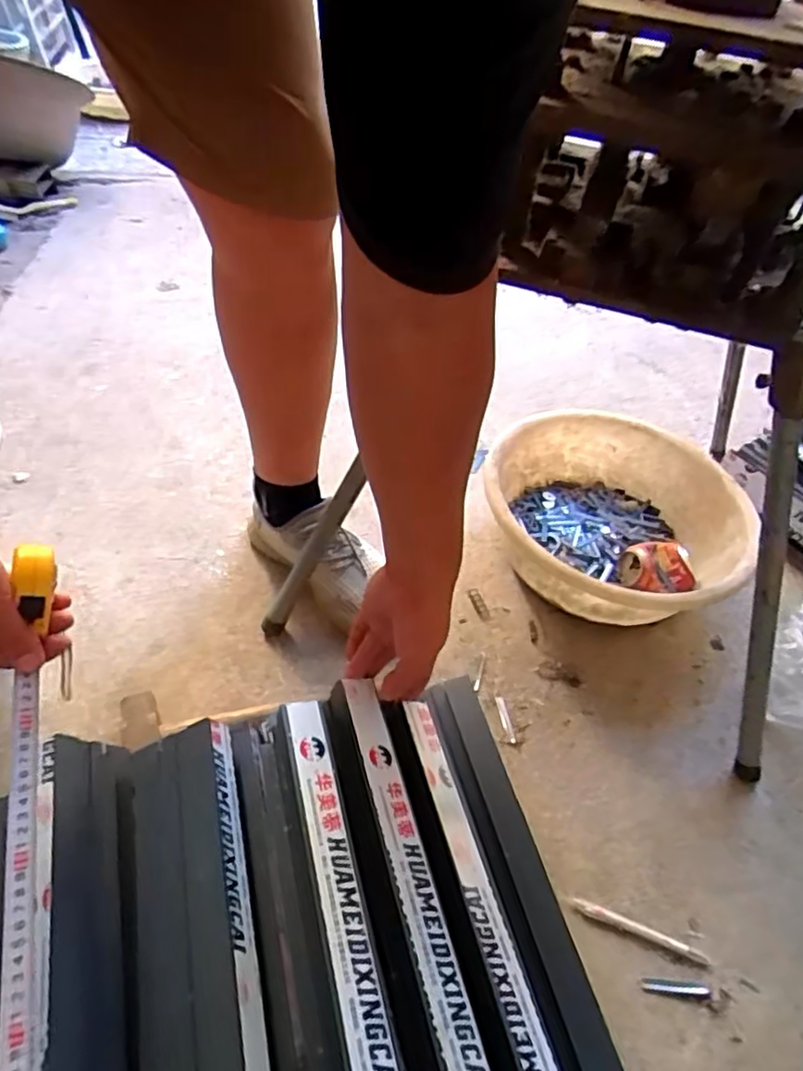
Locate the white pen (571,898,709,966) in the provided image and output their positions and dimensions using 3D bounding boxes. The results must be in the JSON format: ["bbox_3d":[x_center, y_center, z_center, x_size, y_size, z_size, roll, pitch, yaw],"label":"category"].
[{"bbox_3d":[0.237,0.392,0.640,0.135,0.010,0.012,22,45,7],"label":"white pen"}]

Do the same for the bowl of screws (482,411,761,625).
[{"bbox_3d":[0.307,-0.024,0.941,0.343,0.132,0.369,3,50,-3],"label":"bowl of screws"}]

